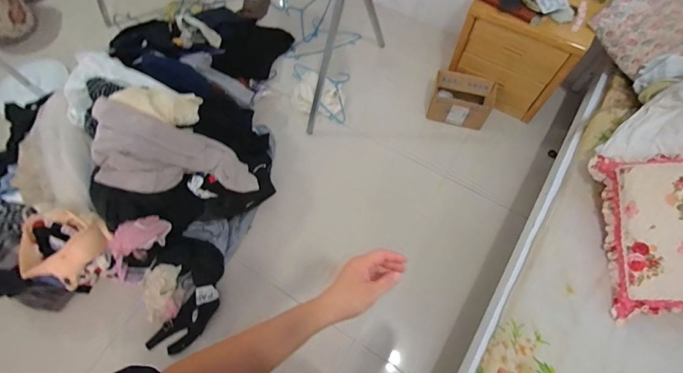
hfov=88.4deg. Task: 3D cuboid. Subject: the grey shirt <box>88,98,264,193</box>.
[{"bbox_3d":[-0.635,-0.106,1.377,0.610,0.119,0.293,16,66,-30],"label":"grey shirt"}]

